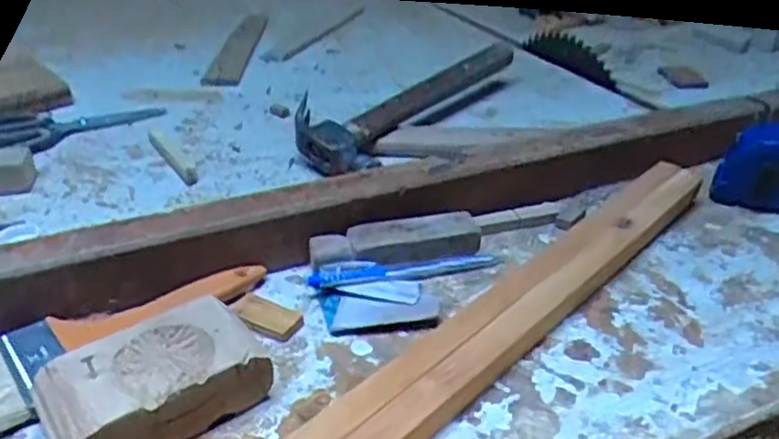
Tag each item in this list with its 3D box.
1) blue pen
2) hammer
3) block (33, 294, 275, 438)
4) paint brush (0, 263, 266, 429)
[{"bbox_3d":[0.014,0.033,0.446,0.136,0.011,0.013,-8,32,-16],"label":"blue pen"},{"bbox_3d":[0.021,-0.121,0.663,0.098,0.054,0.290,19,35,27],"label":"hammer"},{"bbox_3d":[-0.119,0.081,0.338,0.100,0.031,0.061,-20,37,-32],"label":"block"},{"bbox_3d":[-0.156,0.067,0.387,0.182,0.012,0.068,-20,37,-32],"label":"paint brush"}]

